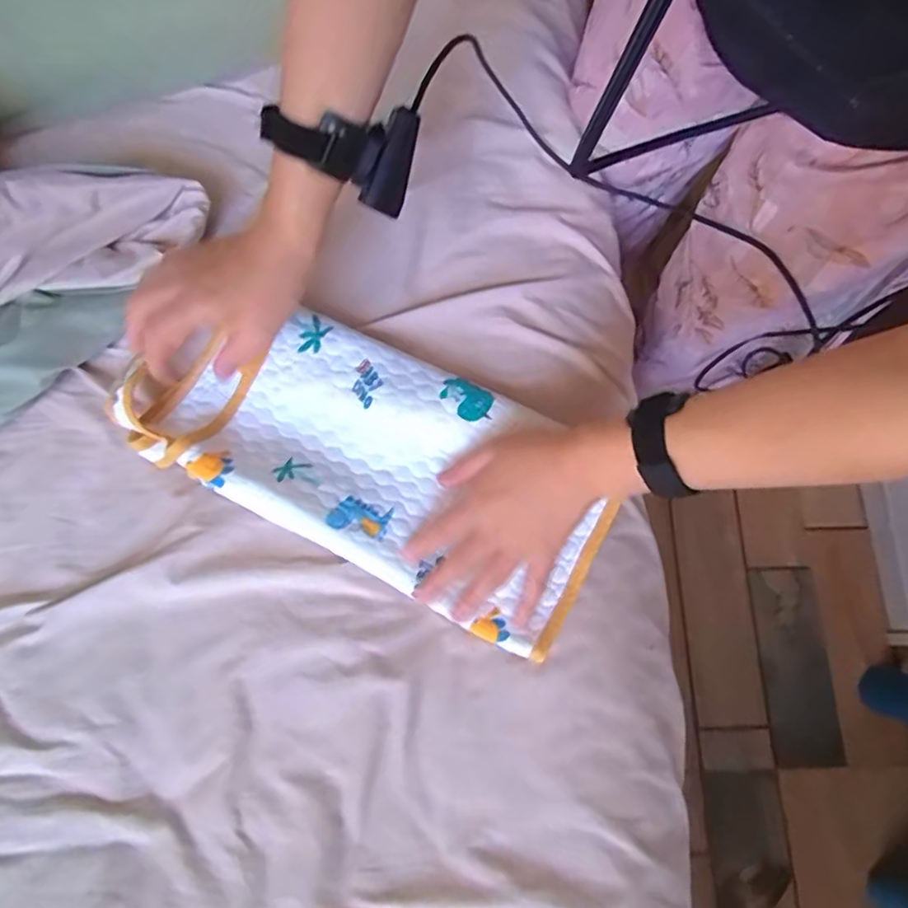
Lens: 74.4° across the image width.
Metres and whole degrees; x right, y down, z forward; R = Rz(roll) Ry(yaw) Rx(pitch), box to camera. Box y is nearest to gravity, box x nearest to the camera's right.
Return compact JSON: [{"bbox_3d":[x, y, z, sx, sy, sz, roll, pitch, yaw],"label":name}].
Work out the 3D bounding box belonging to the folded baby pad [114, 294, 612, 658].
[{"bbox_3d":[-0.067,-0.005,0.477,0.382,0.032,0.170,26,74,9],"label":"folded baby pad"}]

